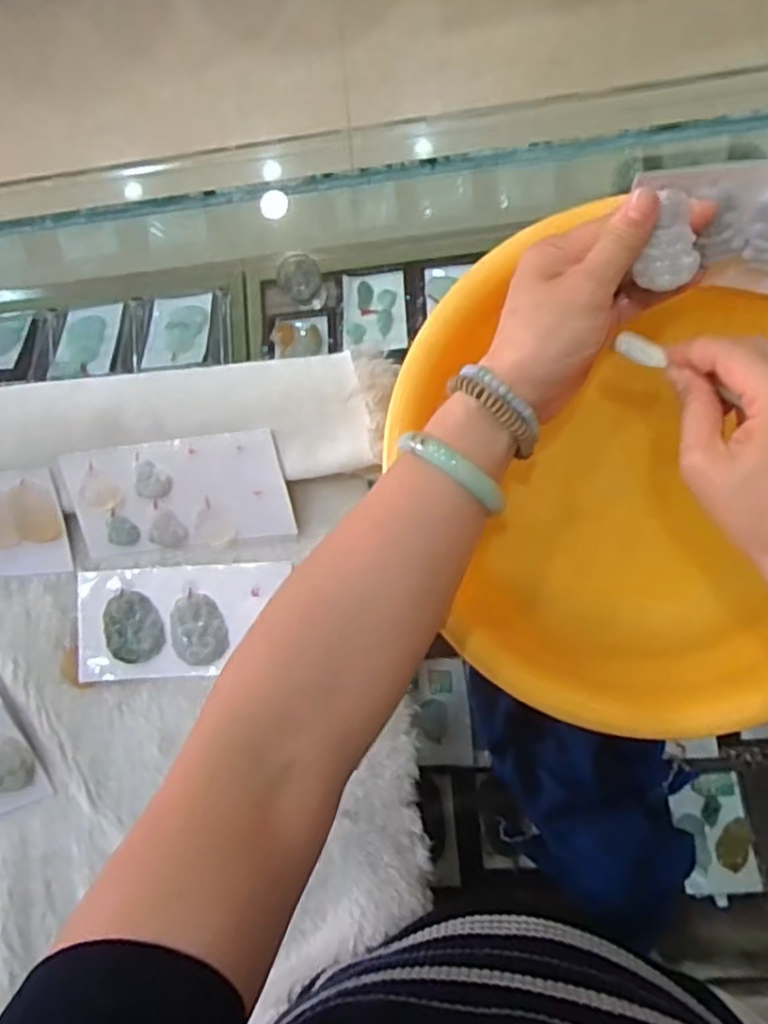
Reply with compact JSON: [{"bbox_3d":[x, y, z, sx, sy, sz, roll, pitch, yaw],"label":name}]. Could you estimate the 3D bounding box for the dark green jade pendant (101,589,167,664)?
[{"bbox_3d":[-0.178,0.081,0.498,0.041,0.008,0.050,-12,88,7],"label":"dark green jade pendant"}]

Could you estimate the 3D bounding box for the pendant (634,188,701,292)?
[{"bbox_3d":[0.147,-0.136,0.356,0.026,0.008,0.045,12,113,1],"label":"pendant"}]

